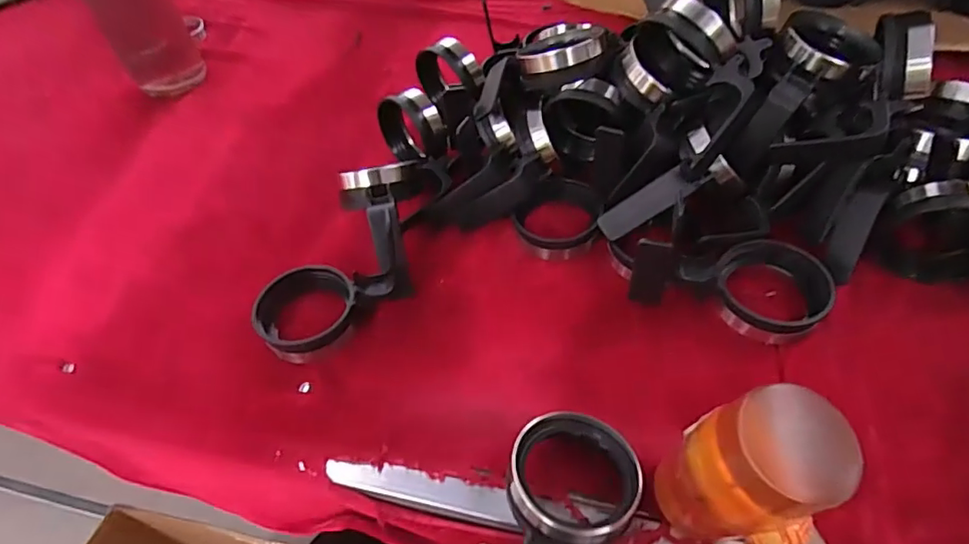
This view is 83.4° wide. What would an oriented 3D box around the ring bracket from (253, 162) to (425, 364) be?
[{"bbox_3d":[-0.098,-0.020,0.425,0.091,0.052,0.194,13,65,16],"label":"ring bracket"}]

